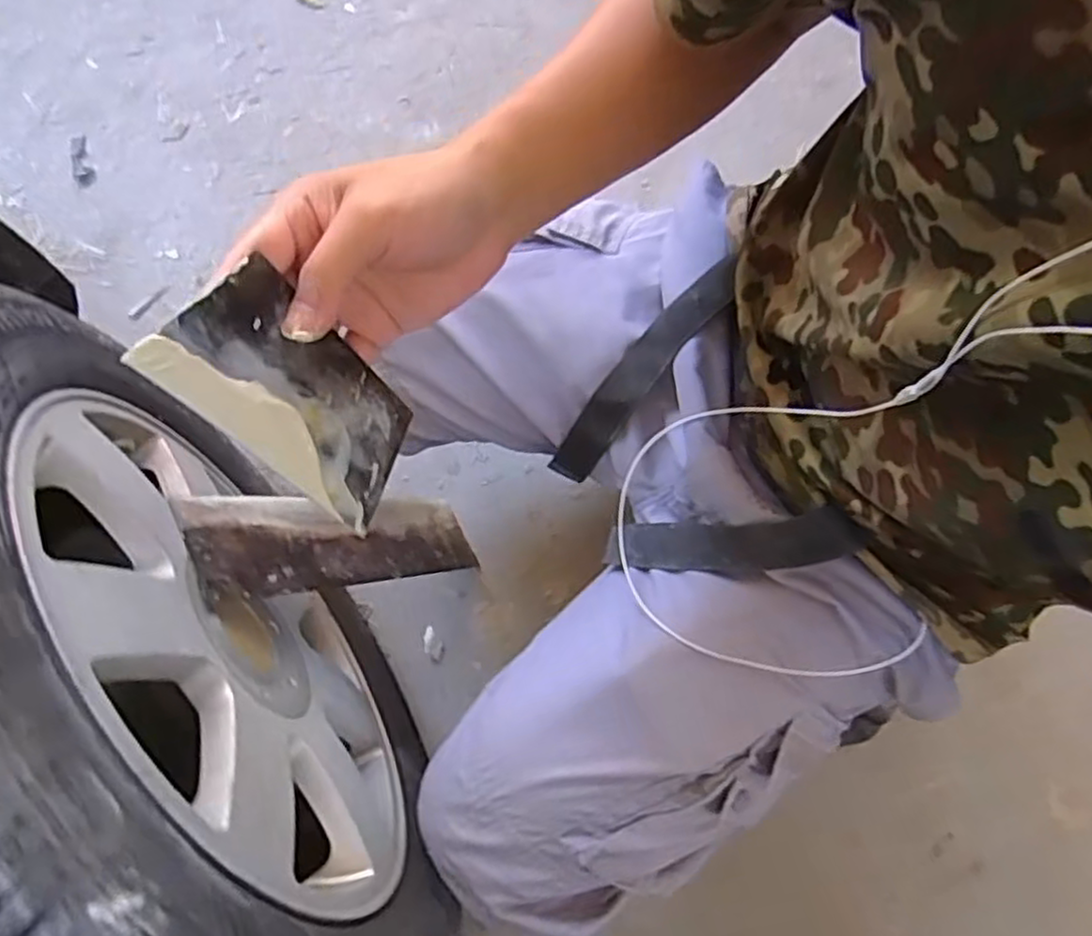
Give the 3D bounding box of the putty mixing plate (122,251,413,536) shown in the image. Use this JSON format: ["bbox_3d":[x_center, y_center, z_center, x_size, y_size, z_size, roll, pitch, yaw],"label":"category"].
[{"bbox_3d":[-0.108,-0.033,0.322,0.005,0.131,0.073,-3,58,28],"label":"putty mixing plate"}]

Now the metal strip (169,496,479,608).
[{"bbox_3d":[-0.176,0.066,0.673,0.010,0.351,0.088,-36,73,19],"label":"metal strip"}]

